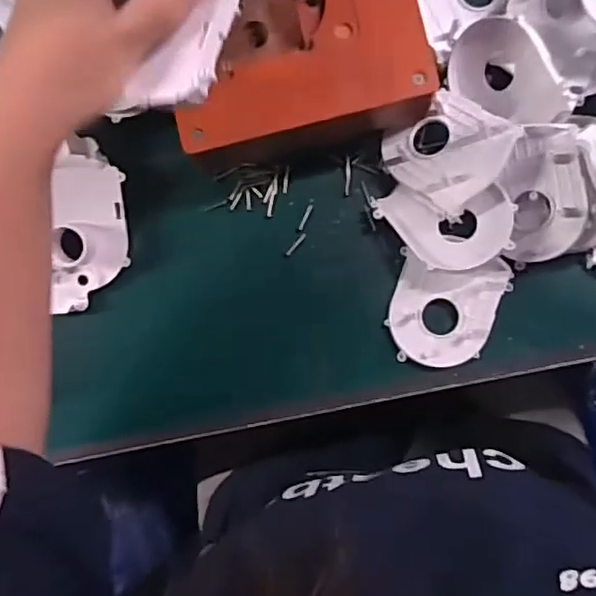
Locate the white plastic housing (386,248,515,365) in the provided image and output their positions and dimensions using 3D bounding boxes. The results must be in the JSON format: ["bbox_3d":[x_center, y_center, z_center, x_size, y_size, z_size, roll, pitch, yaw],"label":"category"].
[{"bbox_3d":[0.098,0.009,0.408,0.072,0.022,0.072,9,87,5],"label":"white plastic housing"}]

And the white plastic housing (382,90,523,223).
[{"bbox_3d":[0.093,-0.094,0.388,0.070,0.034,0.065,39,90,5],"label":"white plastic housing"}]

